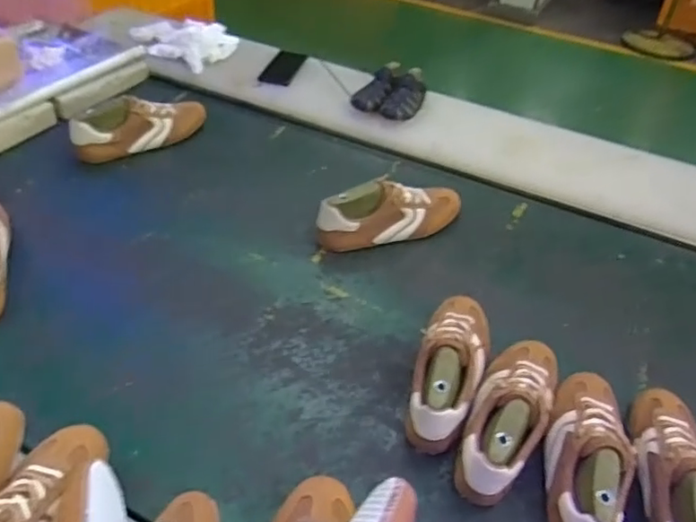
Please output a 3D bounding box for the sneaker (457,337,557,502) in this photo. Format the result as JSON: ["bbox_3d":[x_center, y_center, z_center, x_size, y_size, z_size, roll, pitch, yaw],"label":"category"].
[{"bbox_3d":[0.205,0.182,0.748,0.092,0.089,0.254,20,43,17],"label":"sneaker"}]

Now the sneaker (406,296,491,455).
[{"bbox_3d":[0.137,0.133,0.793,0.090,0.089,0.248,16,42,12],"label":"sneaker"}]

